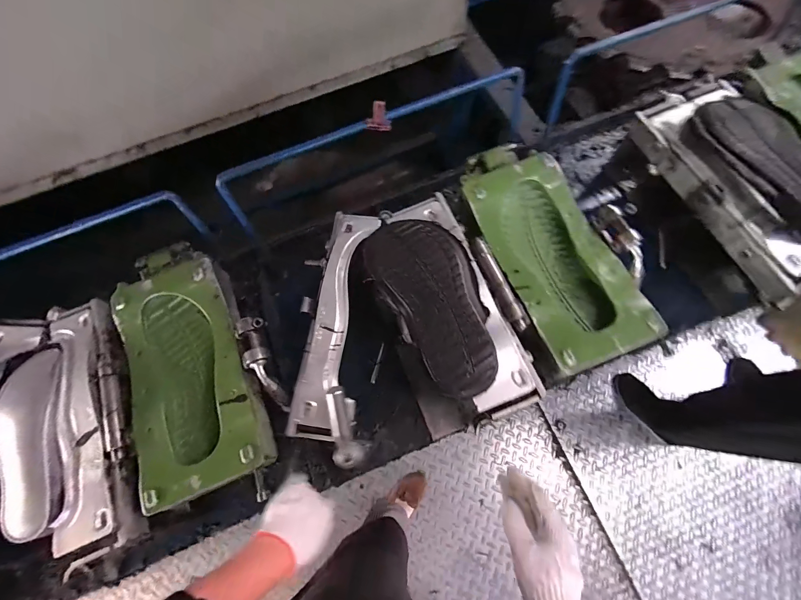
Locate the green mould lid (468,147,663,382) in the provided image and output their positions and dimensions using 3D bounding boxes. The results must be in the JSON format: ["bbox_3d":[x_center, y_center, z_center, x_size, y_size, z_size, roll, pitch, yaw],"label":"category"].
[{"bbox_3d":[0.235,-0.087,0.573,0.164,0.047,0.389,-20,70,-6],"label":"green mould lid"}]

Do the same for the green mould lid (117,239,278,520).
[{"bbox_3d":[-0.321,0.092,0.558,0.201,0.067,0.394,-23,70,-6],"label":"green mould lid"}]

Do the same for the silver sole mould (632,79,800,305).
[{"bbox_3d":[0.580,-0.208,0.583,0.184,0.088,0.396,-20,70,-6],"label":"silver sole mould"}]

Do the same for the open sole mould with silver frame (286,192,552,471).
[{"bbox_3d":[-0.023,0.014,0.527,0.336,0.064,0.366,-18,70,-5],"label":"open sole mould with silver frame"}]

